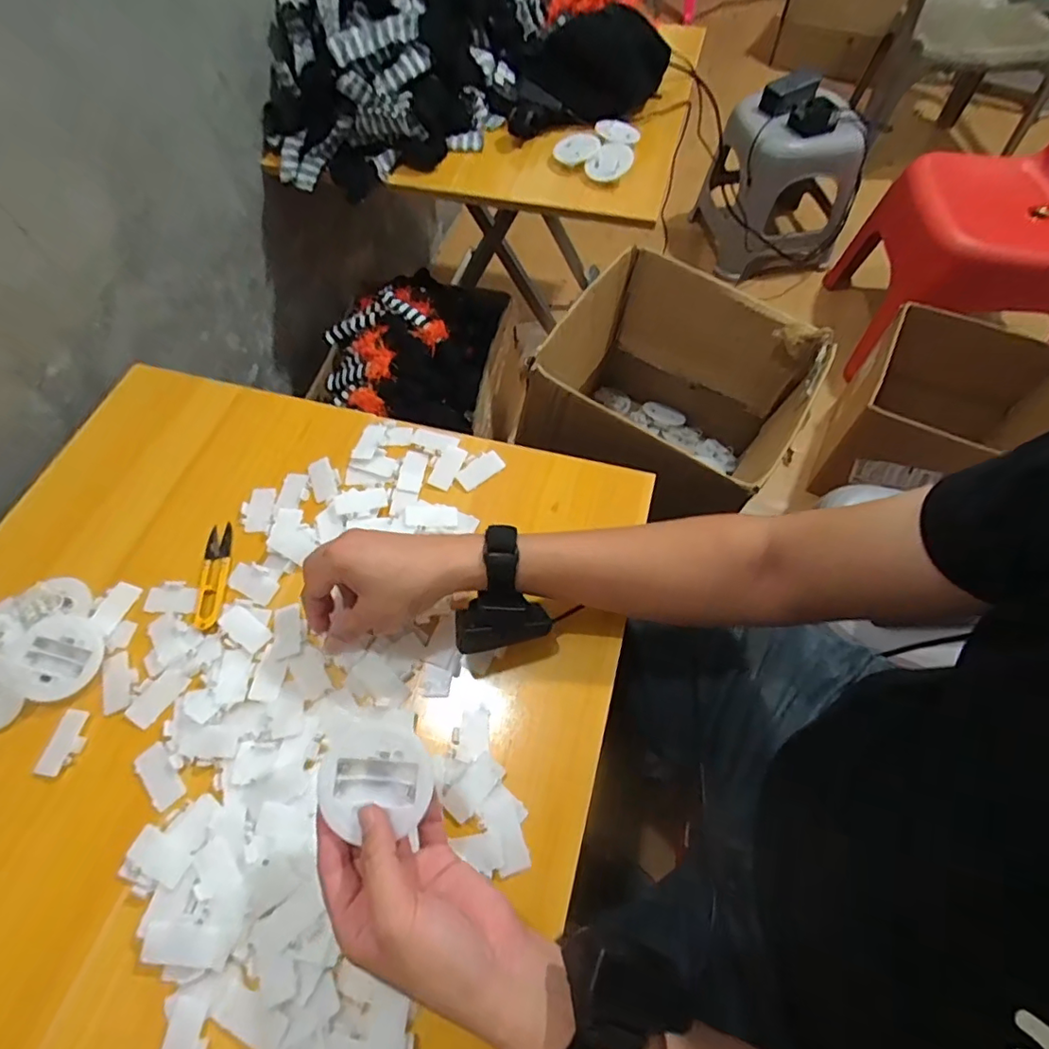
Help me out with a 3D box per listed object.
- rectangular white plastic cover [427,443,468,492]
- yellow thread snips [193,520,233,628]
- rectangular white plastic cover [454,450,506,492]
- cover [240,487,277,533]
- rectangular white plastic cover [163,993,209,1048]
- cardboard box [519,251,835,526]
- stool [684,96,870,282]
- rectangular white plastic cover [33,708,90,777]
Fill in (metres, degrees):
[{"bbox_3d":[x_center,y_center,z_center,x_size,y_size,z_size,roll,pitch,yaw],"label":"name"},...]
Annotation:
[{"bbox_3d":[-0.076,-0.058,0.557,0.025,0.005,0.048,21,63,14],"label":"rectangular white plastic cover"},{"bbox_3d":[-0.278,0.044,0.505,0.024,0.007,0.106,-10,60,-3],"label":"yellow thread snips"},{"bbox_3d":[-0.044,-0.054,0.555,0.047,0.007,0.025,-35,65,-16],"label":"rectangular white plastic cover"},{"bbox_3d":[-0.256,-0.016,0.541,0.025,0.009,0.048,1,60,3],"label":"cover"},{"bbox_3d":[-0.212,0.324,0.351,0.026,0.005,0.048,2,61,3],"label":"rectangular white plastic cover"},{"bbox_3d":[0.184,-0.154,0.752,0.311,0.258,0.295,28,65,17],"label":"cardboard box"},{"bbox_3d":[0.602,-0.800,1.331,0.287,0.340,0.277,-3,60,1],"label":"stool"},{"bbox_3d":[-0.357,0.170,0.439,0.026,0.005,0.048,6,61,5],"label":"rectangular white plastic cover"}]

